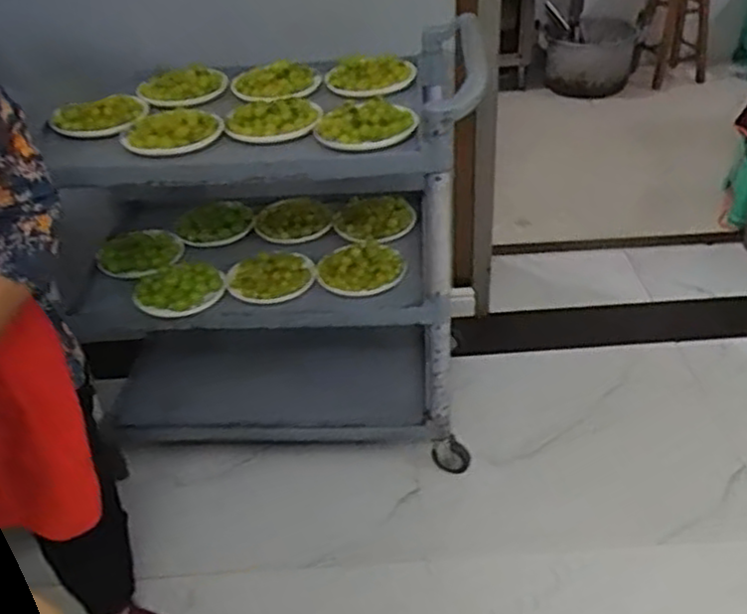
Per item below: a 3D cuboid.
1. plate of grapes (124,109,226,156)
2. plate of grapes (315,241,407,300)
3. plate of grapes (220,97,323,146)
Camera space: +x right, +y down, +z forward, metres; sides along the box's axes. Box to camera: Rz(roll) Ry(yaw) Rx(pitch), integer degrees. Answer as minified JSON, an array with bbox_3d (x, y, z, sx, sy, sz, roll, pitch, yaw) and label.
[{"bbox_3d":[-0.405,-0.356,1.508,0.183,0.055,0.198,-14,27,-15],"label":"plate of grapes"},{"bbox_3d":[-0.027,-0.081,1.657,0.196,0.064,0.142,-8,26,-5],"label":"plate of grapes"},{"bbox_3d":[-0.194,-0.377,1.486,0.168,0.030,0.159,1,46,-1],"label":"plate of grapes"}]

